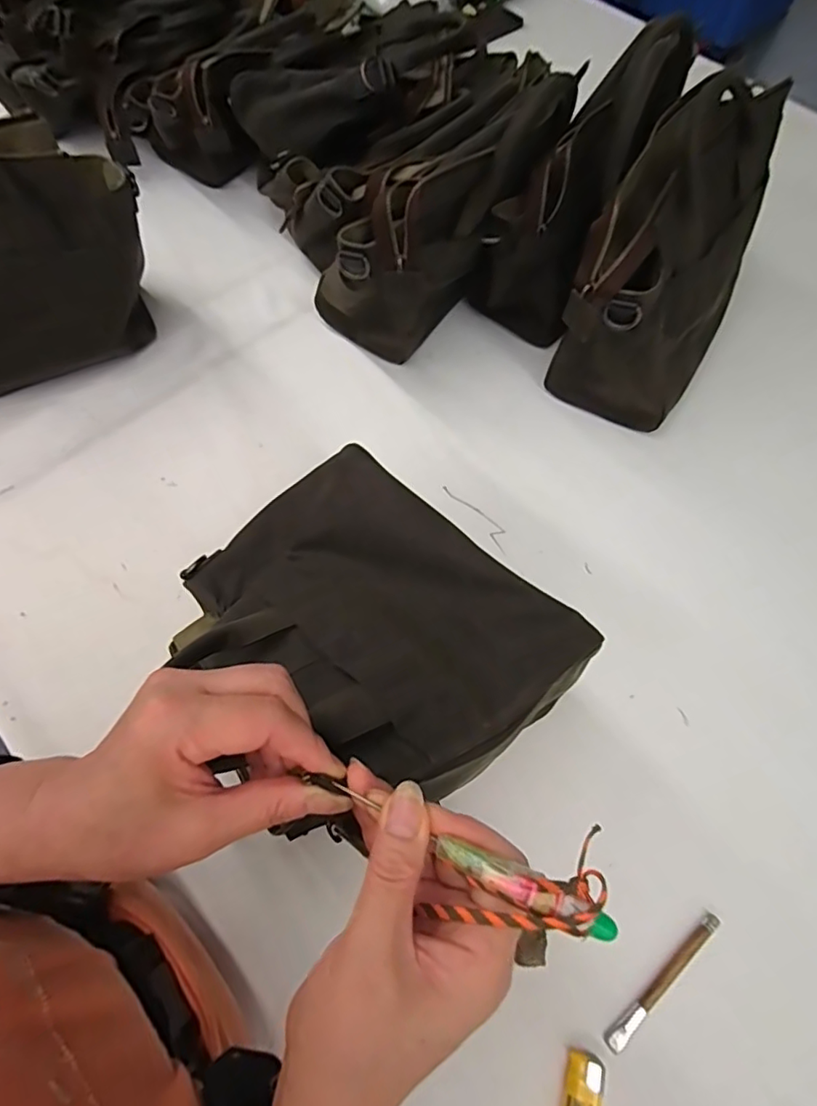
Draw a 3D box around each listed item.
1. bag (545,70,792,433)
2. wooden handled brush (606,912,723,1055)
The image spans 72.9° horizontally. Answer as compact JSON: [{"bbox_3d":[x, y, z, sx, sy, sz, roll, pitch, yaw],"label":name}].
[{"bbox_3d":[0.242,-0.252,0.516,0.124,0.216,0.267,30,69,12],"label":"bag"},{"bbox_3d":[0.175,0.291,0.376,0.111,0.008,0.010,-36,71,-15],"label":"wooden handled brush"}]

